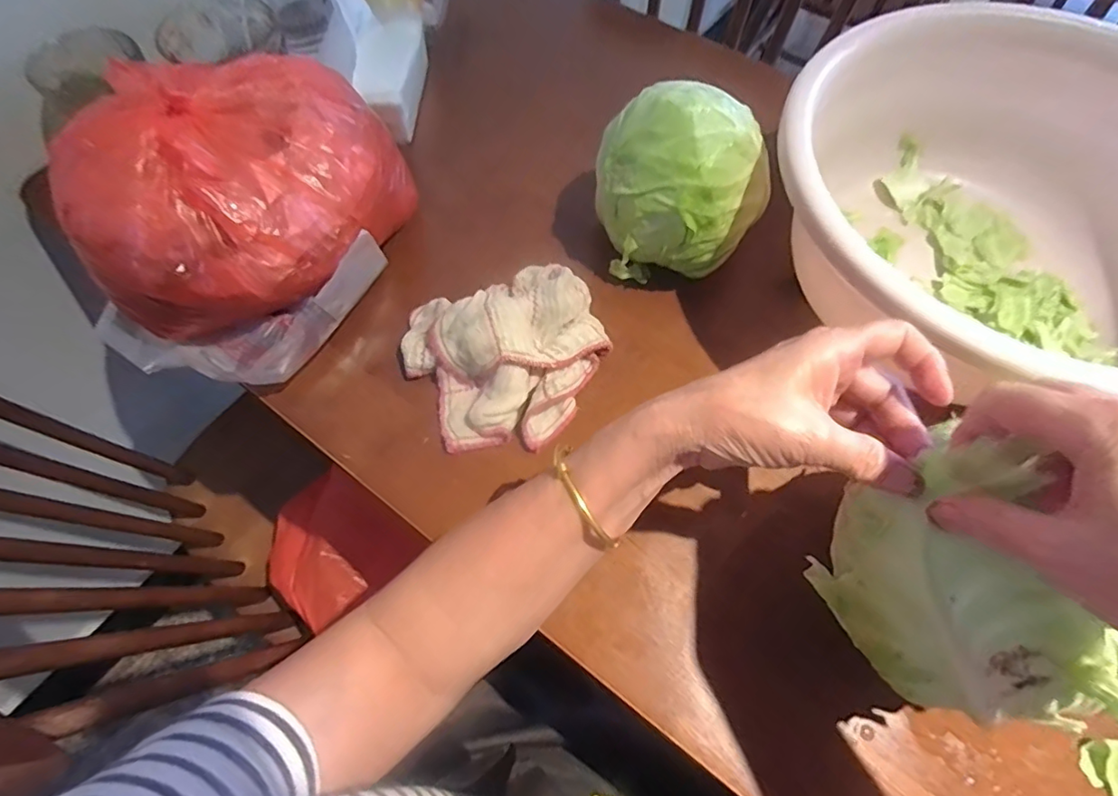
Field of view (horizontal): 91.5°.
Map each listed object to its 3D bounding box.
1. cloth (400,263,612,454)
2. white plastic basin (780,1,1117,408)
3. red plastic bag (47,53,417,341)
[{"bbox_3d":[-0.037,-0.033,0.406,0.145,0.046,0.130,-16,67,-7],"label":"cloth"},{"bbox_3d":[0.325,-0.150,0.415,0.322,0.132,0.307,0,66,0],"label":"white plastic basin"},{"bbox_3d":[-0.228,-0.158,0.403,0.174,0.132,0.203,11,66,5],"label":"red plastic bag"}]

